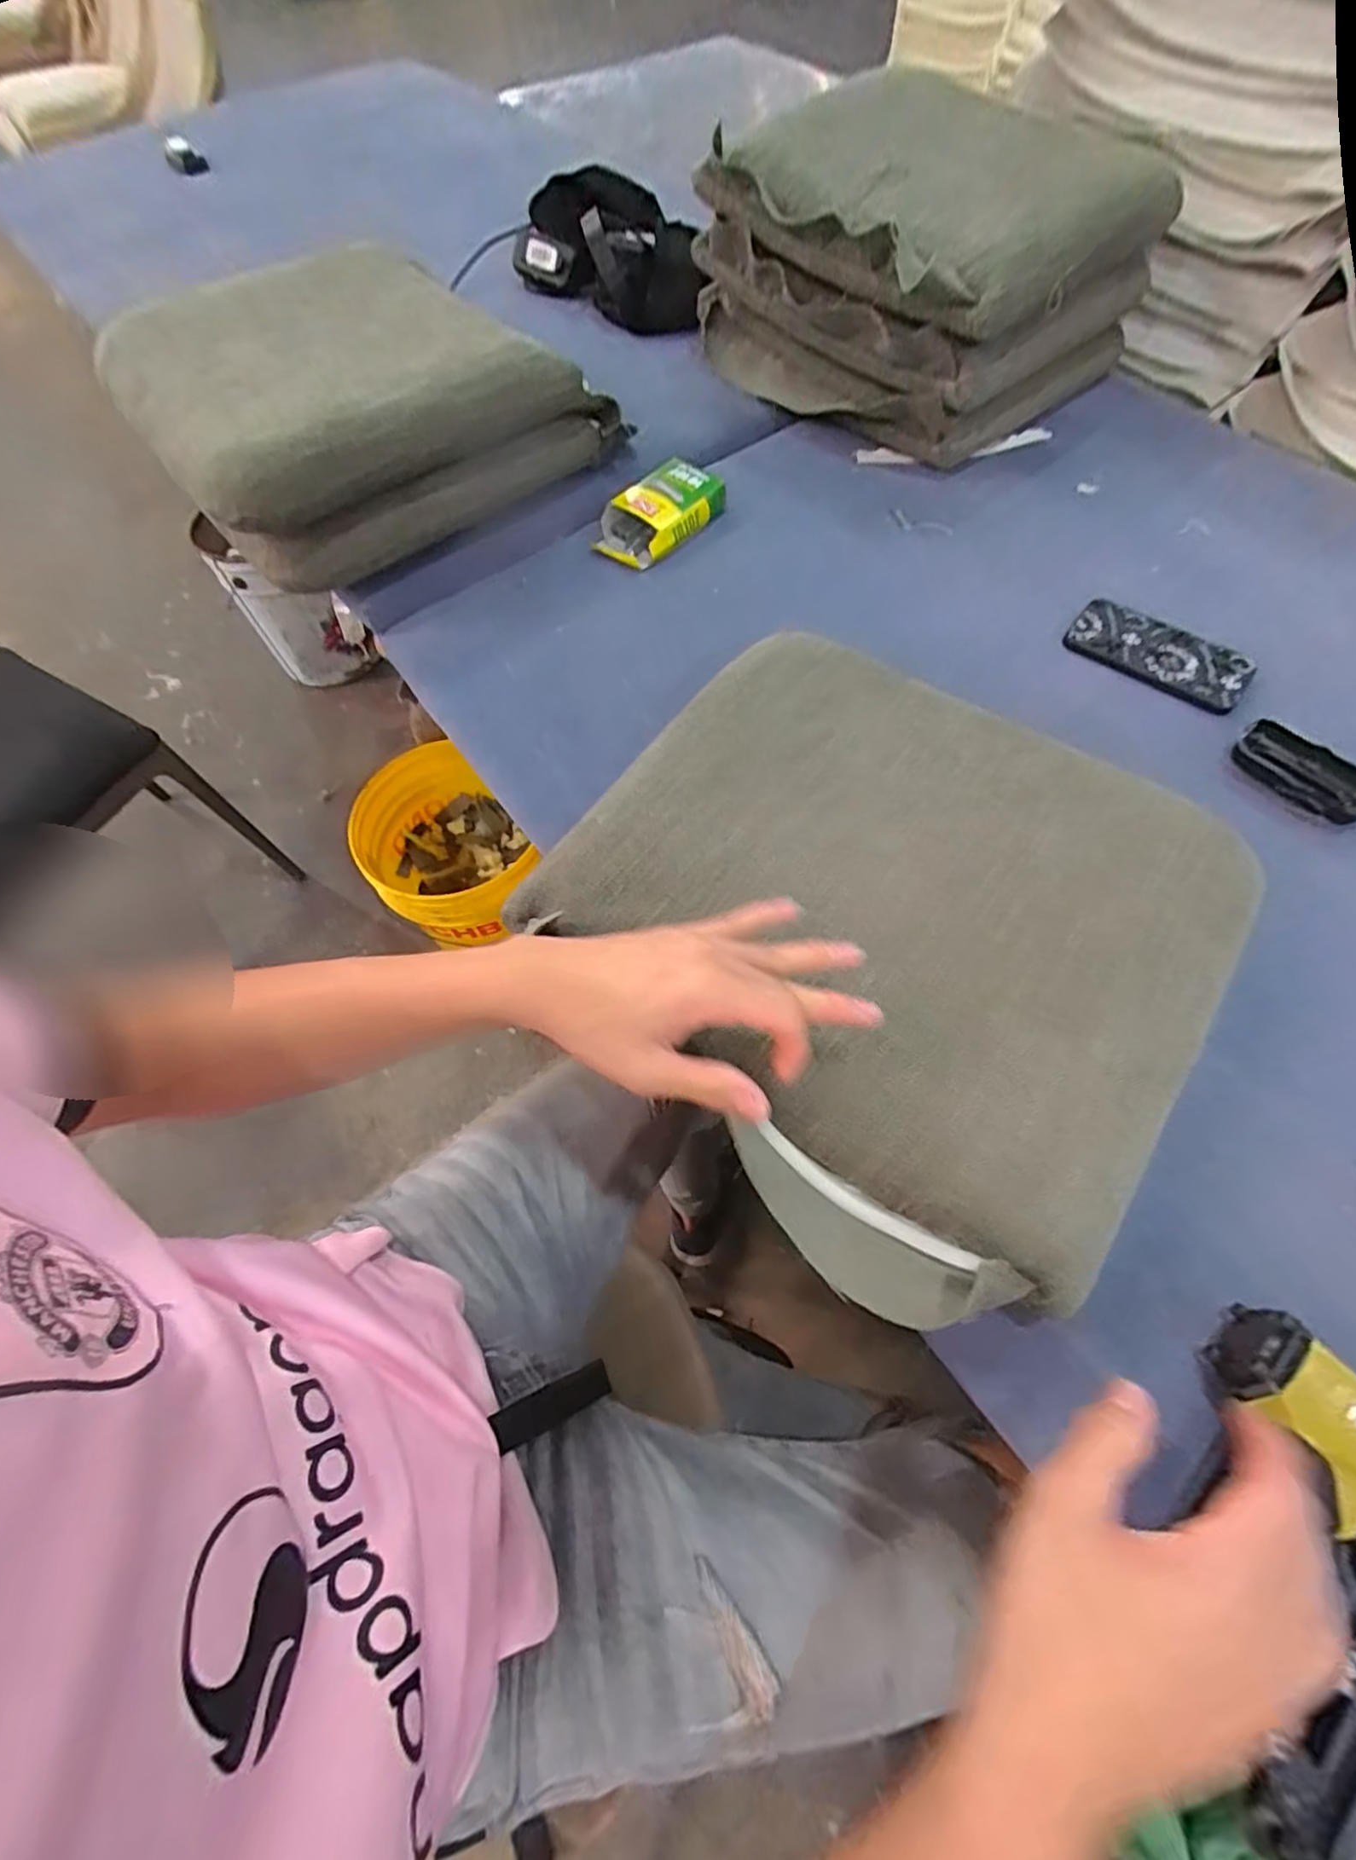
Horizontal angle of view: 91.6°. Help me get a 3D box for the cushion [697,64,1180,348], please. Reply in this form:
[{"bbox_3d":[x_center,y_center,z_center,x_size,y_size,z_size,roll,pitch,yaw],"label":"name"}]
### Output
[{"bbox_3d":[0.248,-0.778,0.700,0.337,0.059,0.386,-37,68,-15],"label":"cushion"}]

